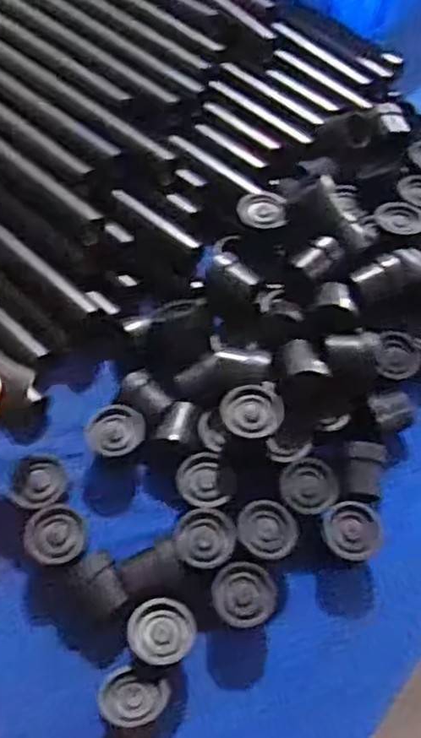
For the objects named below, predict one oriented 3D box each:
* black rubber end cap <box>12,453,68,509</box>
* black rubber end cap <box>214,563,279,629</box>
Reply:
[{"bbox_3d":[-0.107,0.076,0.422,0.032,0.034,0.033,2,59,-3],"label":"black rubber end cap"},{"bbox_3d":[0.019,0.136,0.394,0.035,0.035,0.035,2,59,-3],"label":"black rubber end cap"}]

